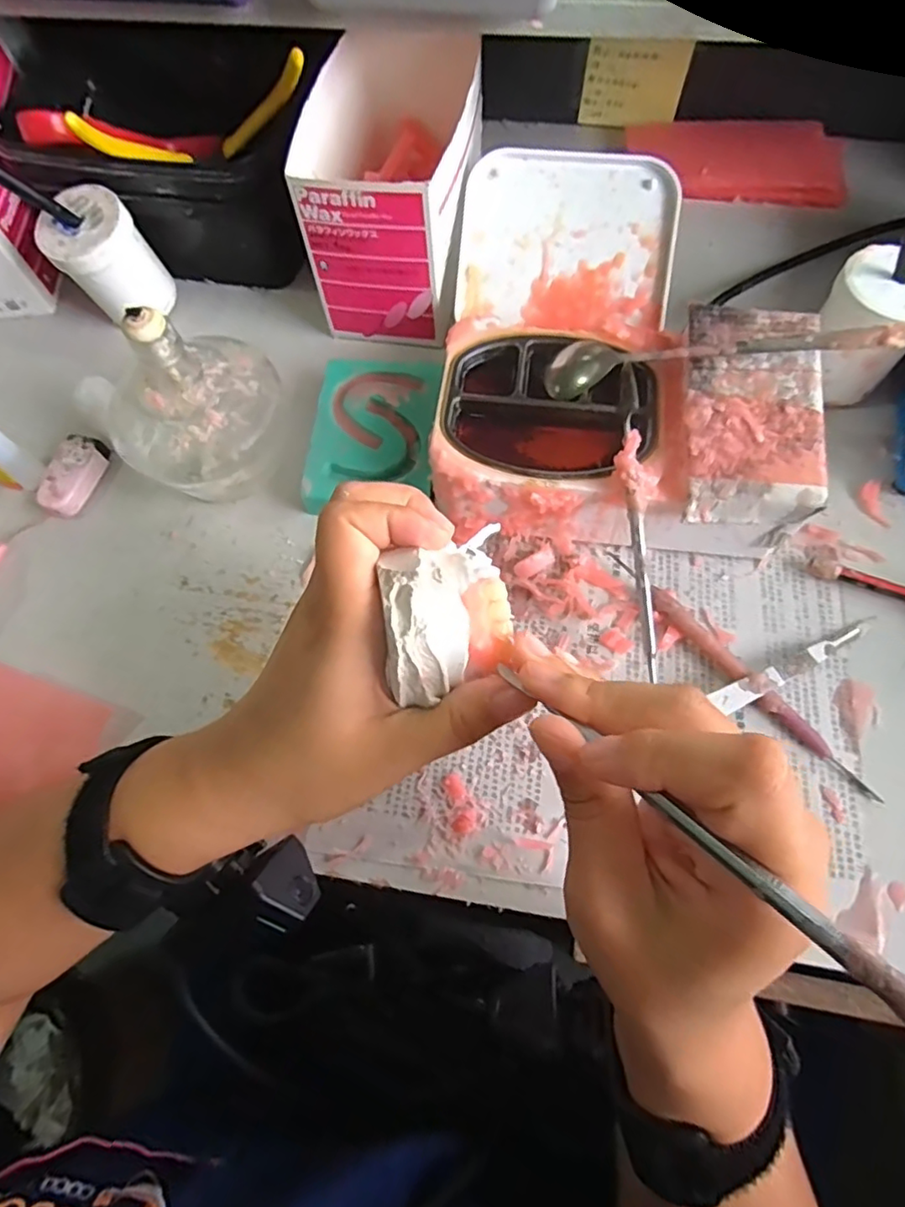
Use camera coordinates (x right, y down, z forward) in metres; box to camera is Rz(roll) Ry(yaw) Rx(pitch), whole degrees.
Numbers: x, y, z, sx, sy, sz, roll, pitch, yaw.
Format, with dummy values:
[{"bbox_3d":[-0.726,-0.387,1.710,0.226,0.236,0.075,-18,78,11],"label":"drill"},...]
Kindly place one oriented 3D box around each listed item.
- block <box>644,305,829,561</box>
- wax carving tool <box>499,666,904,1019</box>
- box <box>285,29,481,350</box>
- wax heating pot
[{"bbox_3d":[0.150,-0.085,0.321,0.073,0.070,0.123,9,69,6],"label":"block"},{"bbox_3d":[0.066,0.060,0.133,0.007,0.005,0.168,-41,48,-13],"label":"wax carving tool"},{"bbox_3d":[-0.035,-0.278,0.387,0.090,0.092,0.180,7,68,5],"label":"box"},{"bbox_3d":[0.058,-0.095,0.332,0.134,0.063,0.123,13,69,7],"label":"wax heating pot"}]

